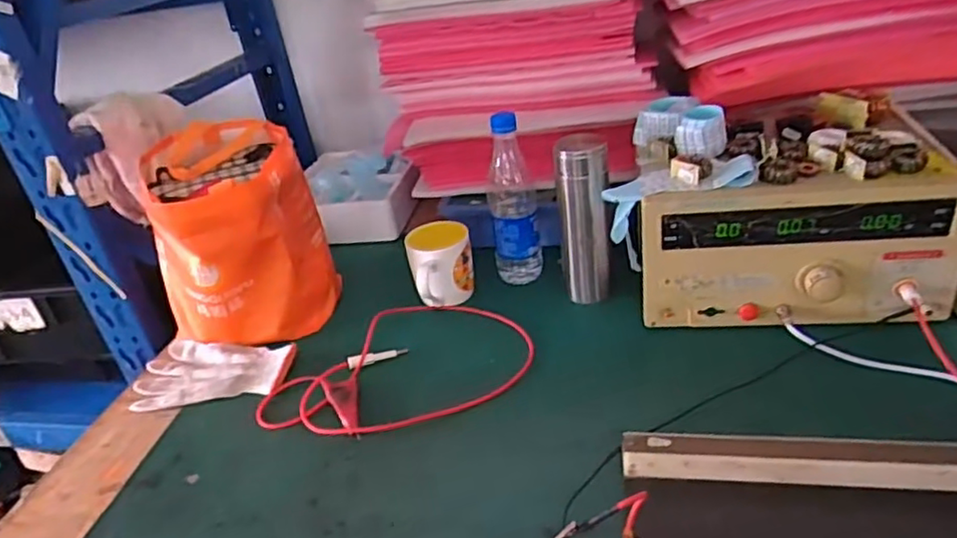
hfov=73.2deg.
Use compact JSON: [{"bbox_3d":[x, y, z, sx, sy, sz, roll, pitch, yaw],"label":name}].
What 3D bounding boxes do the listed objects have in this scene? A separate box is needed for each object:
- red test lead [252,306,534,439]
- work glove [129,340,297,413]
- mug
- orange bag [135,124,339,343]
[{"bbox_3d":[-0.087,0.116,0.736,0.212,0.018,0.284,20,40,39],"label":"red test lead"},{"bbox_3d":[-0.323,0.126,0.779,0.194,0.016,0.111,0,30,13],"label":"work glove"},{"bbox_3d":[-0.046,-0.005,0.841,0.084,0.087,0.075,-10,30,-5],"label":"mug"},{"bbox_3d":[-0.313,-0.044,0.848,0.206,0.238,0.222,-18,31,-18],"label":"orange bag"}]

